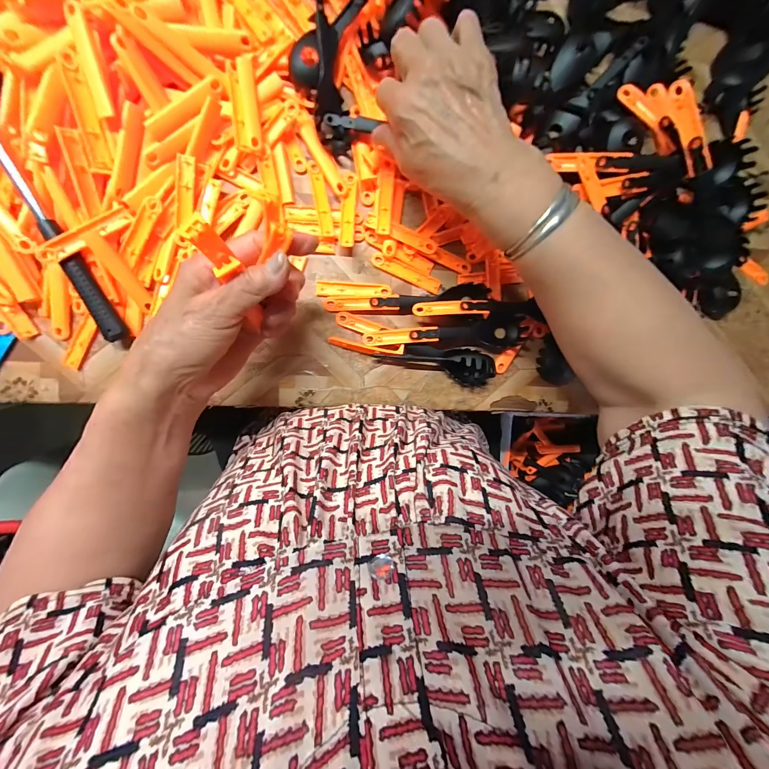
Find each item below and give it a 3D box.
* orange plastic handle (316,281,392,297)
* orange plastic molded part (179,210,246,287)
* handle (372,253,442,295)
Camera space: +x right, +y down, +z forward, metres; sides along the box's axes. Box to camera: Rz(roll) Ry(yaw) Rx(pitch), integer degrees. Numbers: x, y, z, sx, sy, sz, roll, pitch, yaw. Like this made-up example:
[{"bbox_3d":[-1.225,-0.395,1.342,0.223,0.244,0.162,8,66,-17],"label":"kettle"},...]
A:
[{"bbox_3d":[-0.031,-0.097,0.337,0.074,0.007,0.016,-1,94,-8],"label":"orange plastic handle"},{"bbox_3d":[-0.104,-0.082,0.197,0.014,0.035,0.008,-34,58,-5],"label":"orange plastic molded part"},{"bbox_3d":[0.024,-0.117,0.344,0.076,0.004,0.014,23,91,-9],"label":"handle"}]

